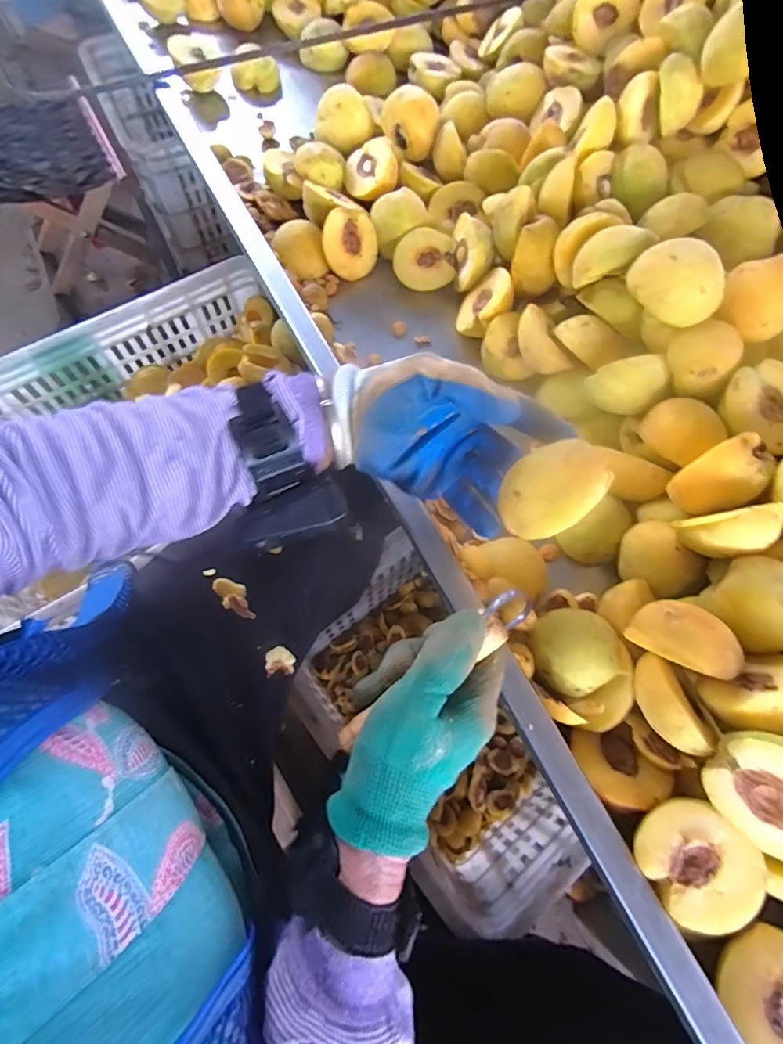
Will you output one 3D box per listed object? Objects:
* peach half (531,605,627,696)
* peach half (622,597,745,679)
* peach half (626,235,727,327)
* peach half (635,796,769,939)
[{"bbox_3d":[0.129,0.089,0.342,0.057,0.026,0.057,-8,74,30],"label":"peach half"},{"bbox_3d":[0.188,0.076,0.314,0.062,0.027,0.042,29,72,37],"label":"peach half"},{"bbox_3d":[0.217,-0.186,0.371,0.027,0.054,0.065,-1,43,-45],"label":"peach half"},{"bbox_3d":[0.180,0.201,0.292,0.058,0.030,0.064,-35,72,1],"label":"peach half"}]

